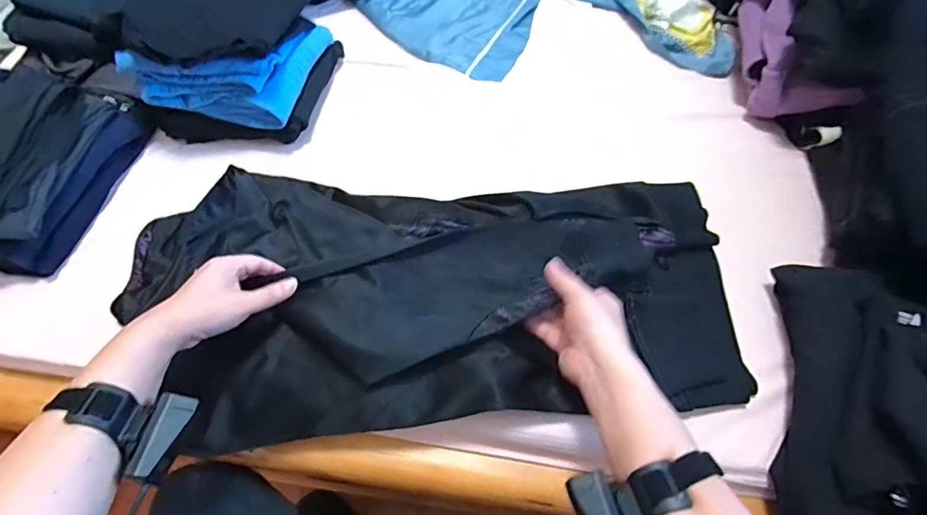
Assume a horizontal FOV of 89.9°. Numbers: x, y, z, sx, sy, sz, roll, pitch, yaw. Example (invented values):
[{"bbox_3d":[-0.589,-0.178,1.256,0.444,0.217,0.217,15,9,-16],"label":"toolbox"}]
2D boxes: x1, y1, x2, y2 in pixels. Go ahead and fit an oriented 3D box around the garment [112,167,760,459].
[{"bbox_3d":[-0.035,0.035,0.556,0.700,0.063,0.325,-2,60,1],"label":"garment"}]

